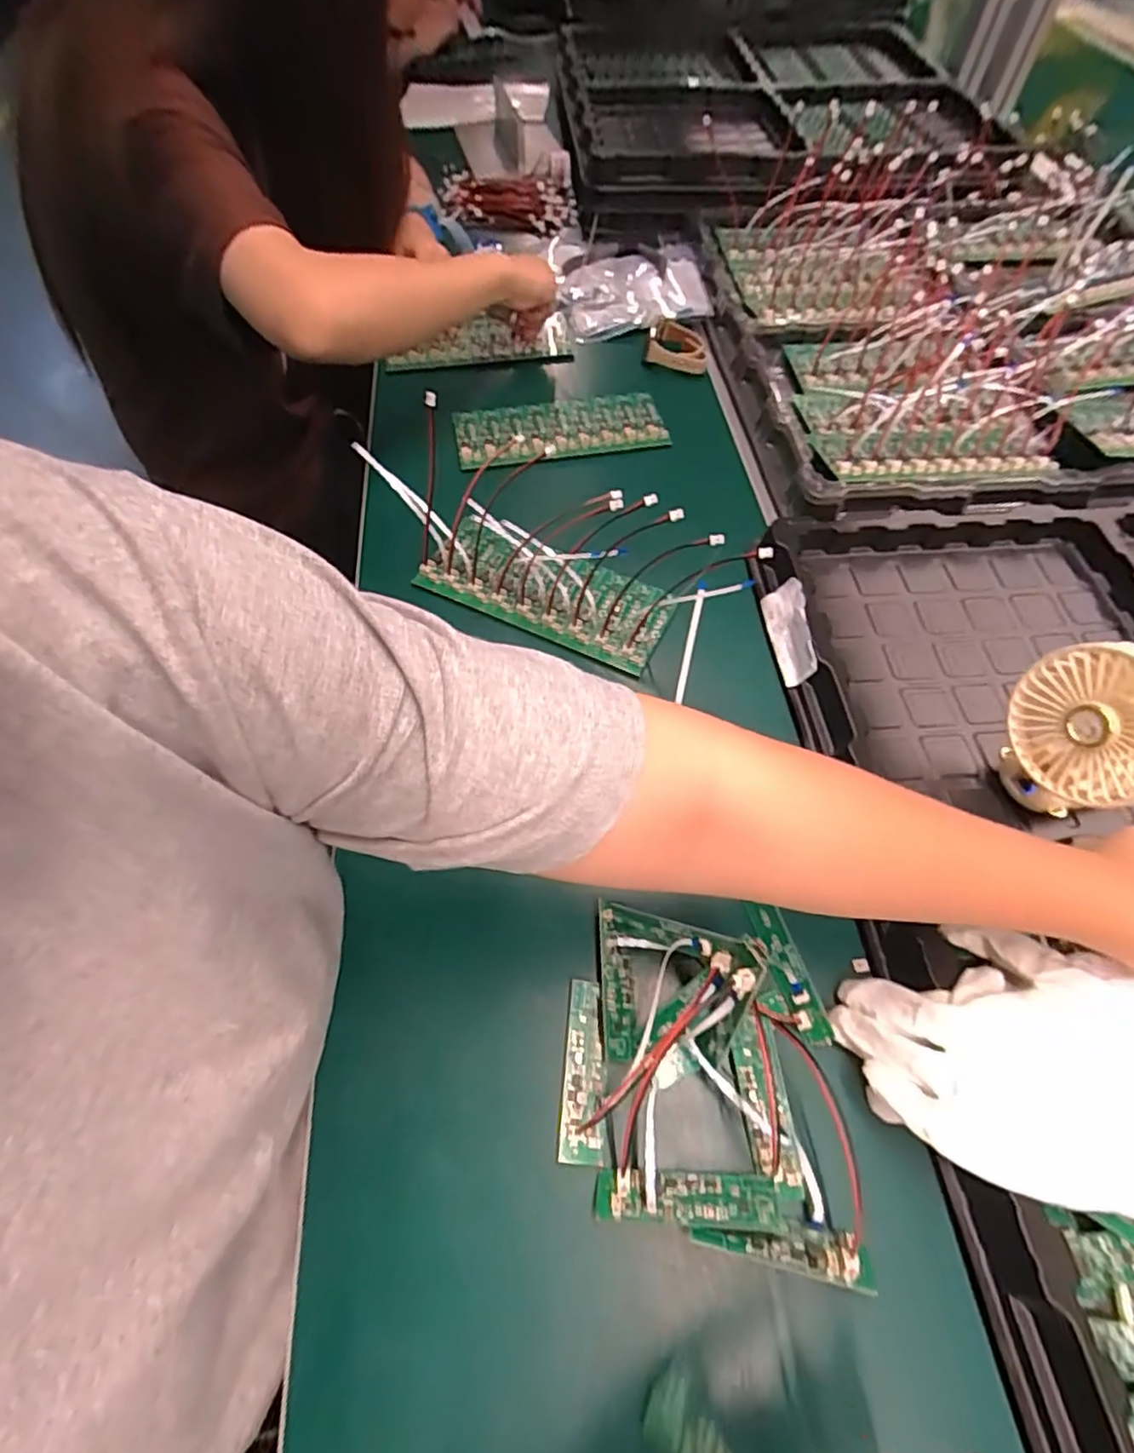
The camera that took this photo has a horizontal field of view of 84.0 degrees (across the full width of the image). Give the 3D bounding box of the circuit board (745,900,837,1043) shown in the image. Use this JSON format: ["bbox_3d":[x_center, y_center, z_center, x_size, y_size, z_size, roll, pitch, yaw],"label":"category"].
[{"bbox_3d":[0.124,0.138,0.351,0.018,0.007,0.073,-12,60,-6],"label":"circuit board"}]

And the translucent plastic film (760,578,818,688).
[{"bbox_3d":[0.163,-0.067,0.455,0.013,0.034,0.077,10,57,-24],"label":"translucent plastic film"}]

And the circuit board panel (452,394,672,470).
[{"bbox_3d":[-0.007,-0.283,0.596,0.192,0.016,0.078,-13,60,-7],"label":"circuit board panel"}]

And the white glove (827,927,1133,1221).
[{"bbox_3d":[0.234,0.164,0.310,0.186,0.041,0.118,13,60,9],"label":"white glove"}]

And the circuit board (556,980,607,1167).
[{"bbox_3d":[0.010,0.178,0.327,0.023,0.011,0.083,9,59,-5],"label":"circuit board"}]

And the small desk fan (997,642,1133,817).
[{"bbox_3d":[0.293,0.008,0.360,0.046,0.111,0.088,-15,60,-8],"label":"small desk fan"}]

